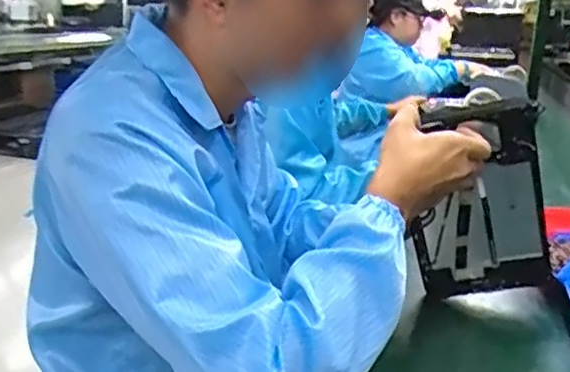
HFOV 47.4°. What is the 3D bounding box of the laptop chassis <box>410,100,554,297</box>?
[{"bbox_3d":[0.229,0.025,0.781,0.154,0.256,0.029,-9,29,15],"label":"laptop chassis"}]

